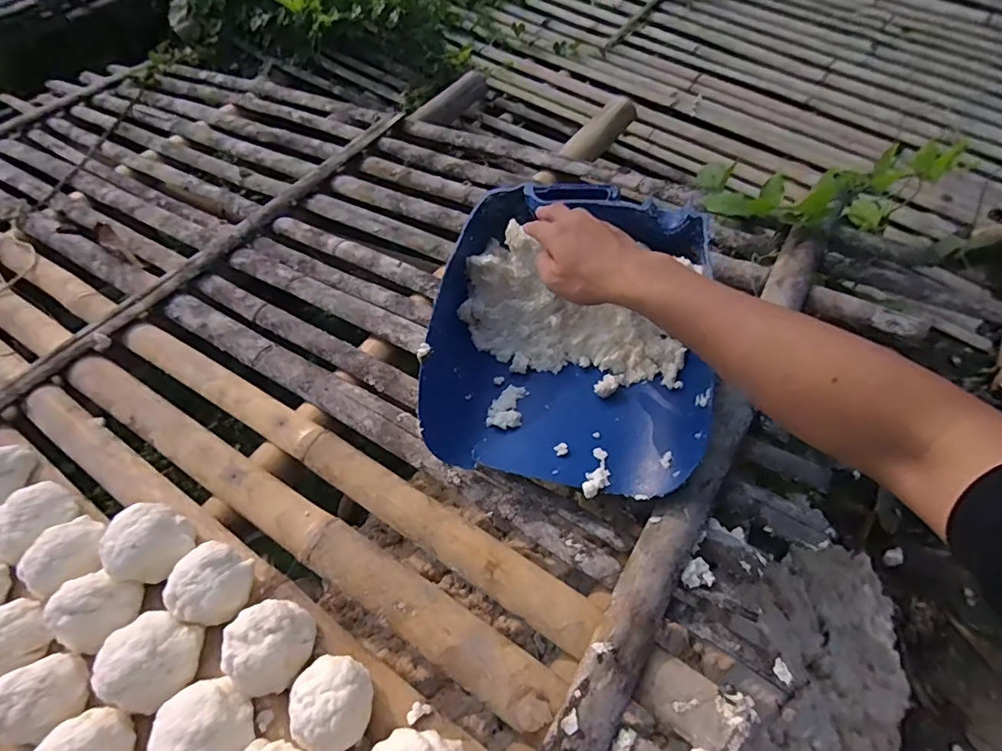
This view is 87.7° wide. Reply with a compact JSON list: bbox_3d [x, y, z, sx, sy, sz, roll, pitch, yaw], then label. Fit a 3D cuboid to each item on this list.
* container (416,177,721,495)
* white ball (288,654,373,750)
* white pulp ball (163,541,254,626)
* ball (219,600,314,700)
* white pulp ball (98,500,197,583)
[{"bbox_3d":[0.074,-0.051,0.589,0.286,0.125,0.330,11,61,7],"label":"container"},{"bbox_3d":[-0.145,0.278,0.442,0.066,0.054,0.072,-12,54,-2],"label":"white ball"},{"bbox_3d":[-0.284,0.206,0.516,0.065,0.060,0.069,-1,56,2],"label":"white pulp ball"},{"bbox_3d":[-0.209,0.248,0.477,0.064,0.062,0.075,-5,54,3],"label":"ball"},{"bbox_3d":[-0.363,0.176,0.543,0.071,0.079,0.071,-1,56,2],"label":"white pulp ball"}]

